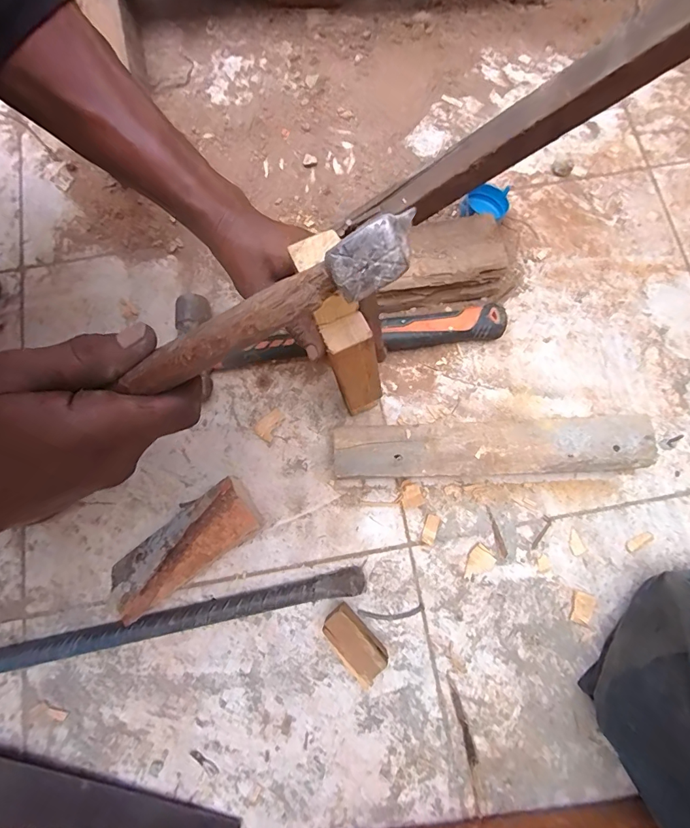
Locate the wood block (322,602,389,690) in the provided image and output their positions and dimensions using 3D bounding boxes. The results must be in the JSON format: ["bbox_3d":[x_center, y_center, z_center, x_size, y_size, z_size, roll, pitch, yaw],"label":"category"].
[{"bbox_3d":[0.007,0.219,0.395,0.040,0.035,0.071,-44,81,-8],"label":"wood block"}]

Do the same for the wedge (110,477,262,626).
[{"bbox_3d":[-0.158,0.132,0.411,0.149,0.044,0.060,-36,80,-6],"label":"wedge"}]

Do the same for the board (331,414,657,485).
[{"bbox_3d":[0.149,0.040,0.432,0.318,0.039,0.059,-3,78,0],"label":"board"}]

